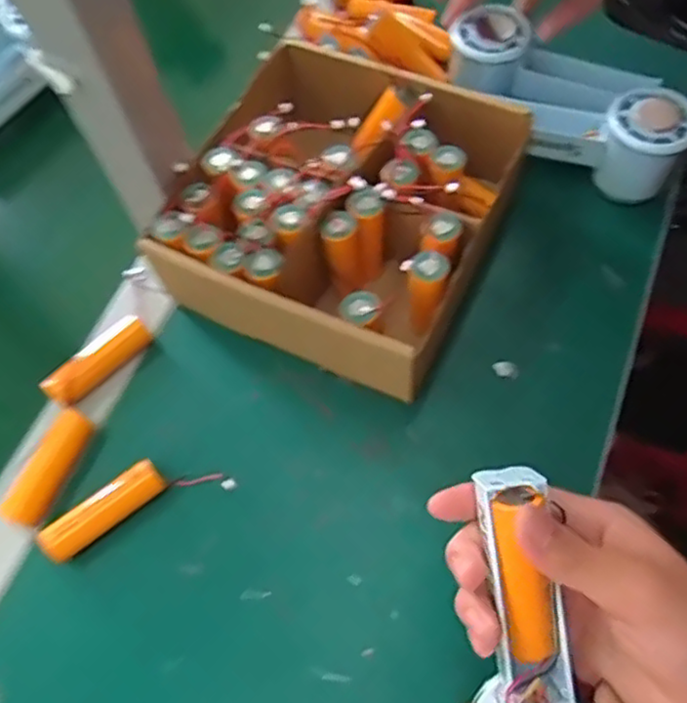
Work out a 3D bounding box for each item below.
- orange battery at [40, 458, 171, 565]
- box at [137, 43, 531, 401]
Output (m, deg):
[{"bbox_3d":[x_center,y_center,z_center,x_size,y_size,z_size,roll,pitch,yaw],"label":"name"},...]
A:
[{"bbox_3d":[-0.139,0.093,0.390,0.073,0.015,0.022,-36,71,-13],"label":"orange battery"},{"bbox_3d":[-0.003,-0.096,0.433,0.187,0.073,0.201,23,69,10],"label":"box"}]

